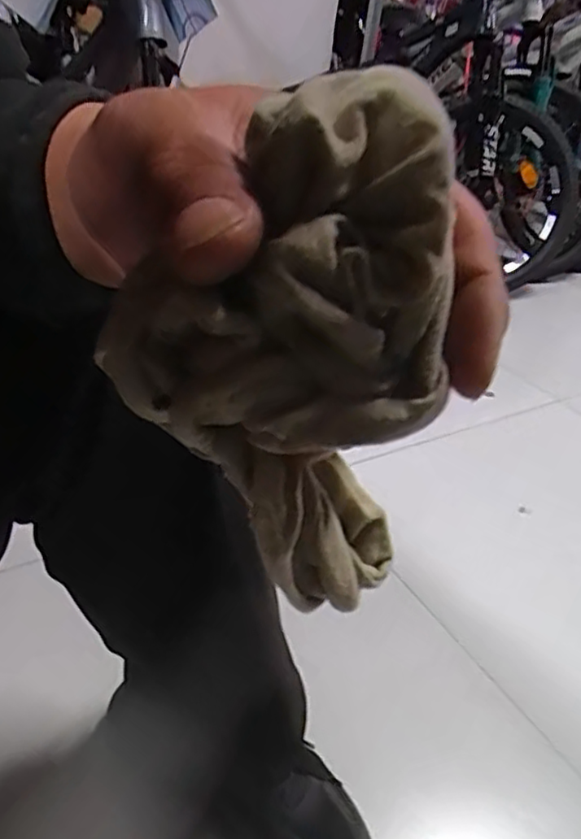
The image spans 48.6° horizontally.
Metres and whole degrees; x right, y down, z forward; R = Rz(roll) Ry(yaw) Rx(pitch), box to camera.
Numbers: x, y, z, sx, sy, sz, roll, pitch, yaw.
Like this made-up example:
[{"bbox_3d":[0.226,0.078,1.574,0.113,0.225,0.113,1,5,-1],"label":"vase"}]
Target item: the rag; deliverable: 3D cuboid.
[{"bbox_3d":[-0.002,-0.009,0.165,0.072,0.139,0.052,15,32,15],"label":"rag"}]

